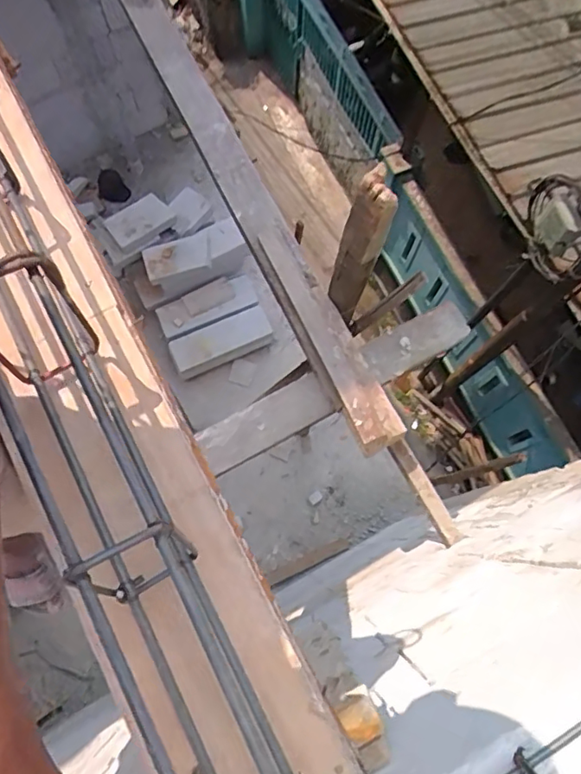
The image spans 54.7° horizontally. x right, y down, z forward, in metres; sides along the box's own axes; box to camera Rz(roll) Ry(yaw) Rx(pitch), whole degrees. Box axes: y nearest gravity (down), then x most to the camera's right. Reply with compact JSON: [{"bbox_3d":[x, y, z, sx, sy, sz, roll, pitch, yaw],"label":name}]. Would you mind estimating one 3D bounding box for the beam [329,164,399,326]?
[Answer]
[{"bbox_3d":[0.141,-0.276,1.169,0.063,0.474,0.081,-14,75,-5],"label":"beam"}]

